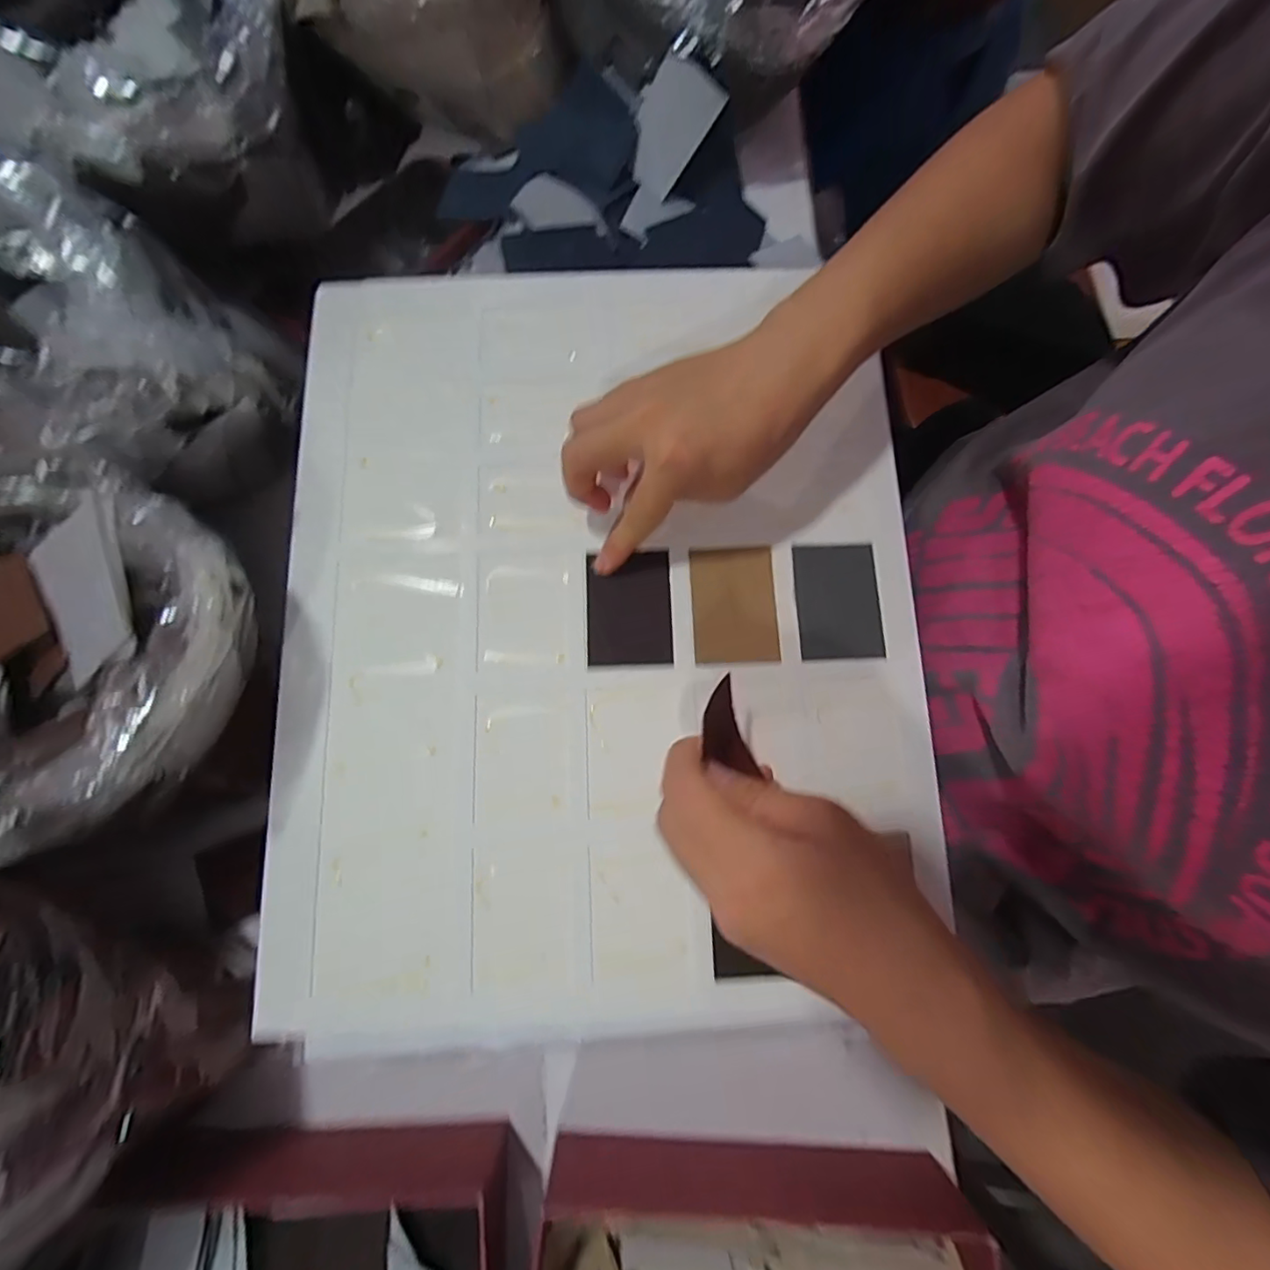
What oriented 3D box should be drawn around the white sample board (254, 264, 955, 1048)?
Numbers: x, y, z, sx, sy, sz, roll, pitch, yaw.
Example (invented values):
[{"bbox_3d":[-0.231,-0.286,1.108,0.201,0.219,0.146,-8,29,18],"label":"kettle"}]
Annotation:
[{"bbox_3d":[-0.020,-0.018,0.321,0.347,0.015,0.427,-2,78,0],"label":"white sample board"}]

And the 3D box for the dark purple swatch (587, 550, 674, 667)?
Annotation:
[{"bbox_3d":[-0.003,-0.015,0.321,0.047,0.004,0.064,-2,78,0],"label":"dark purple swatch"}]

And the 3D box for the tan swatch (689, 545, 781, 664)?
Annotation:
[{"bbox_3d":[0.056,-0.018,0.322,0.047,0.004,0.067,-2,78,0],"label":"tan swatch"}]

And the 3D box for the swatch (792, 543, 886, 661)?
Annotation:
[{"bbox_3d":[0.115,-0.019,0.323,0.047,0.004,0.065,-3,78,0],"label":"swatch"}]

